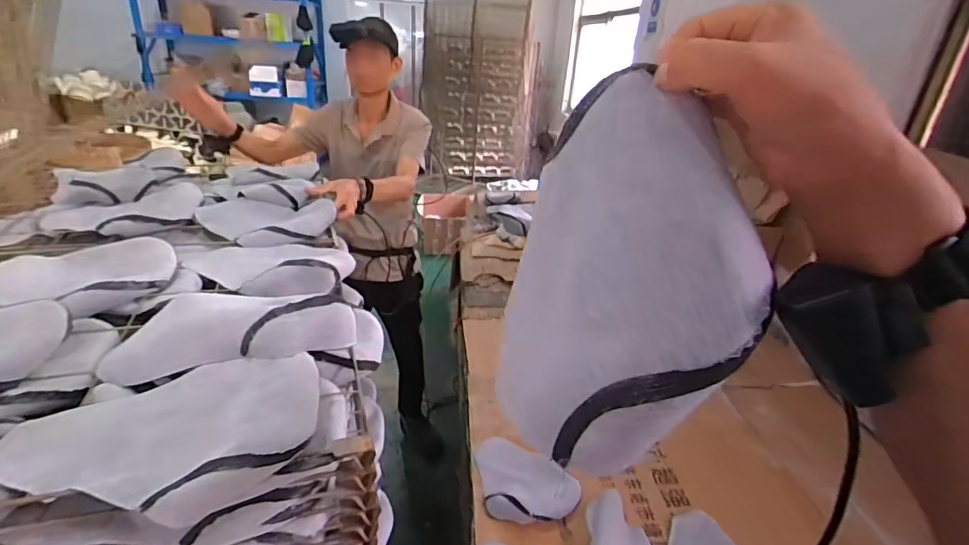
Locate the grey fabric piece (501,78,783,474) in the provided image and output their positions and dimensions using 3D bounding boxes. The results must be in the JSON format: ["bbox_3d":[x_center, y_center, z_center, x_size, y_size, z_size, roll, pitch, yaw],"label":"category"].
[{"bbox_3d":[0.072,-0.003,0.277,0.139,0.206,0.030,-8,-14,38],"label":"grey fabric piece"}]

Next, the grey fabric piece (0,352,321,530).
[{"bbox_3d":[-0.309,0.144,0.489,0.275,0.066,0.172,1,25,-7],"label":"grey fabric piece"}]

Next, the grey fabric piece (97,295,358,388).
[{"bbox_3d":[-0.301,0.072,0.603,0.286,0.085,0.098,2,25,-5],"label":"grey fabric piece"}]

